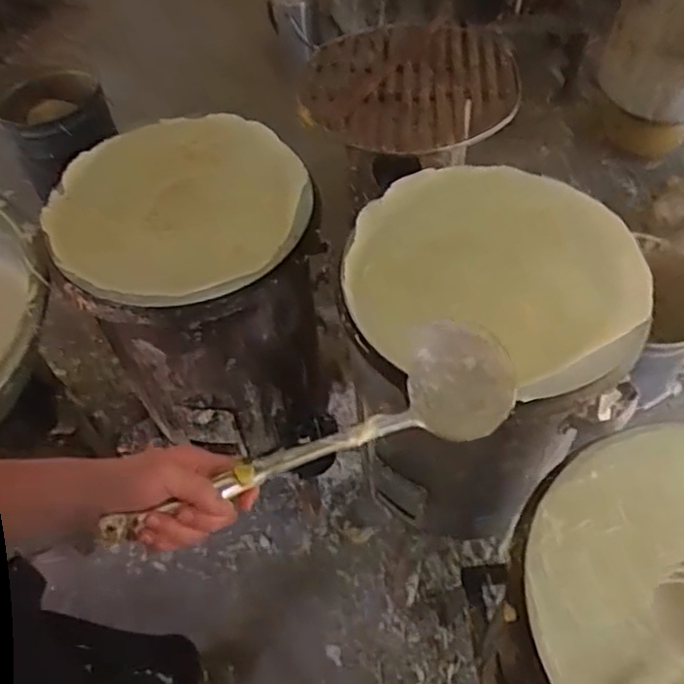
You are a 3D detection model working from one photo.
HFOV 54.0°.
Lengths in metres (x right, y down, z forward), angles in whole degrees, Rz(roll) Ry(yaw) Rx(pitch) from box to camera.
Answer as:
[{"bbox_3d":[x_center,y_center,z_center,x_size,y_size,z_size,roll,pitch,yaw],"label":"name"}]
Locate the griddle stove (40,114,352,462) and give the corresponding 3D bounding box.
[{"bbox_3d":[-0.244,-0.077,1.190,0.393,0.490,0.386,-26,58,-15],"label":"griddle stove"}]

